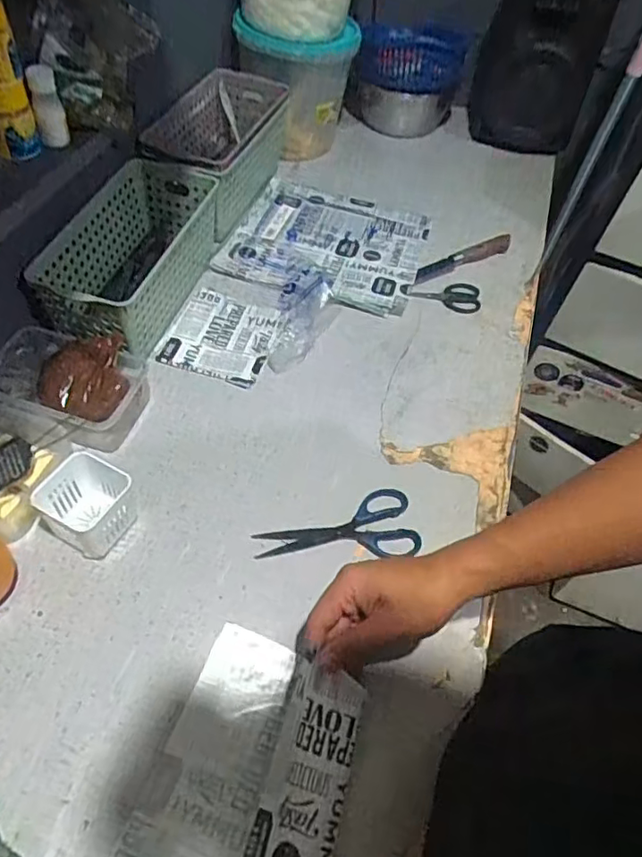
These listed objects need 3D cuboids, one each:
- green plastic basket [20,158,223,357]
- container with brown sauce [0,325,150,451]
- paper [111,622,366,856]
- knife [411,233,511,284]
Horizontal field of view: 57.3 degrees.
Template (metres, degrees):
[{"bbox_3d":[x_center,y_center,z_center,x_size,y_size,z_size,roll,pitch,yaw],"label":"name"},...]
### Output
[{"bbox_3d":[-0.245,-0.224,0.781,0.125,0.126,0.282,16,53,6],"label":"green plastic basket"},{"bbox_3d":[-0.291,-0.056,0.686,0.160,0.067,0.127,17,53,7],"label":"container with brown sauce"},{"bbox_3d":[-0.063,0.288,0.439,0.156,0.086,0.258,20,54,9],"label":"paper"},{"bbox_3d":[0.223,-0.275,0.938,0.196,0.017,0.043,-21,58,-20],"label":"knife"}]

